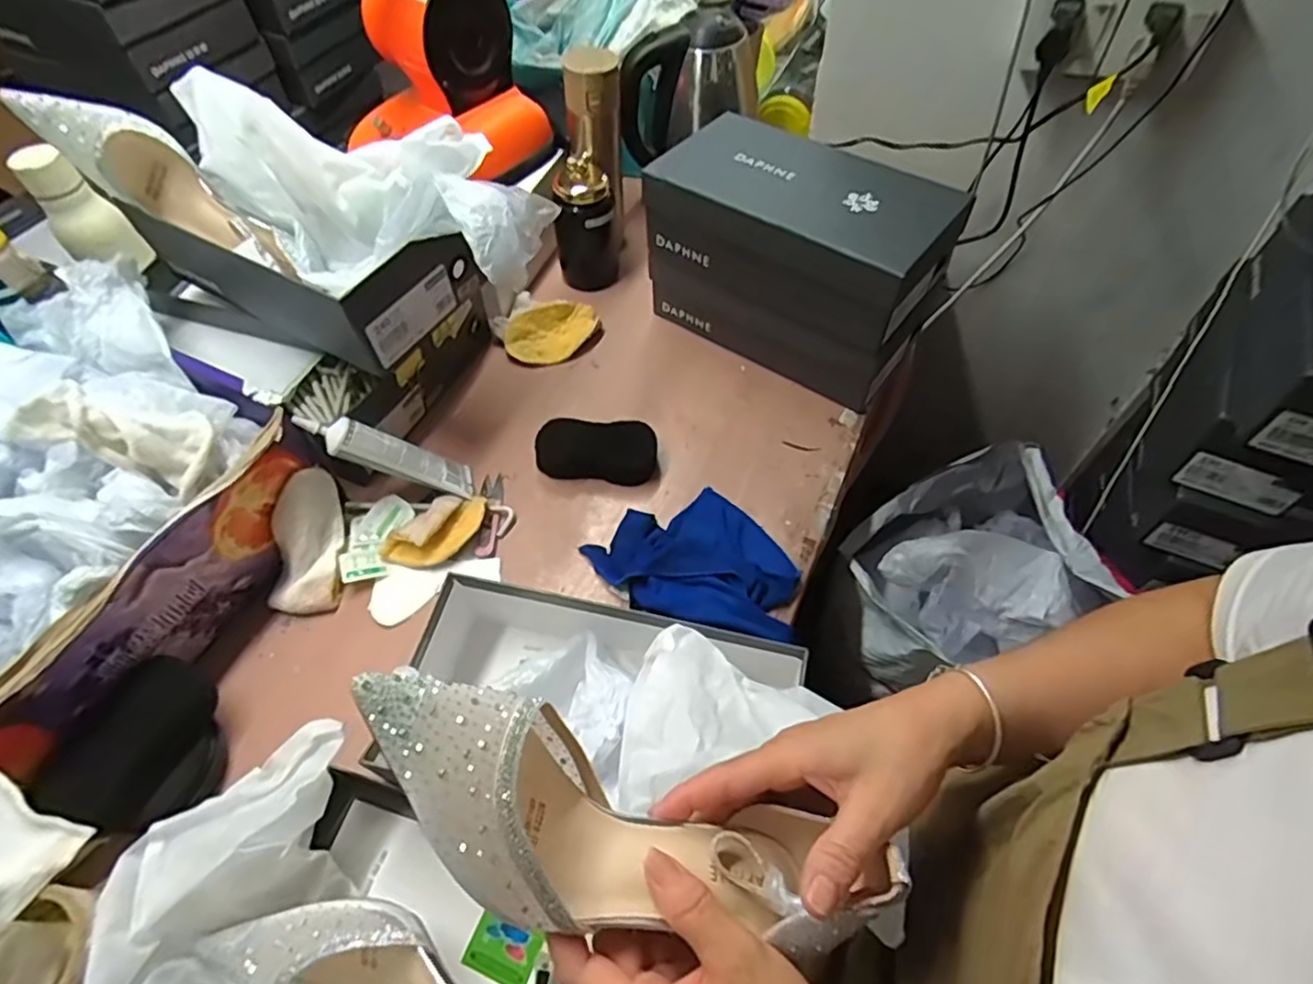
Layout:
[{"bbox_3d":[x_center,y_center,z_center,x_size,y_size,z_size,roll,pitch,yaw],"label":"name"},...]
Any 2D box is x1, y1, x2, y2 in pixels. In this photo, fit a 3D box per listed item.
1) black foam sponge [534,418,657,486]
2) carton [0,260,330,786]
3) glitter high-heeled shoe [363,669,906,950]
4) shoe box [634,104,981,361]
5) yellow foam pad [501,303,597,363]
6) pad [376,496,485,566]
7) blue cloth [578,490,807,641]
[{"bbox_3d":[-0.063,-0.044,0.704,0.129,0.035,0.059,6,56,5],"label":"black foam sponge"},{"bbox_3d":[-0.533,0.044,0.537,0.309,0.200,0.443,27,60,18],"label":"carton"},{"bbox_3d":[-0.016,0.150,0.293,0.243,0.093,0.081,30,55,-18],"label":"glitter high-heeled shoe"},{"bbox_3d":[0.151,-0.282,0.695,0.290,0.098,0.153,33,62,21],"label":"shoe box"},{"bbox_3d":[-0.127,-0.197,0.817,0.115,0.013,0.071,-19,79,-14],"label":"yellow foam pad"},{"bbox_3d":[-0.213,0.042,0.648,0.105,0.029,0.052,-35,62,-21],"label":"pad"},{"bbox_3d":[0.038,0.057,0.639,0.196,0.035,0.150,10,56,7],"label":"blue cloth"}]

